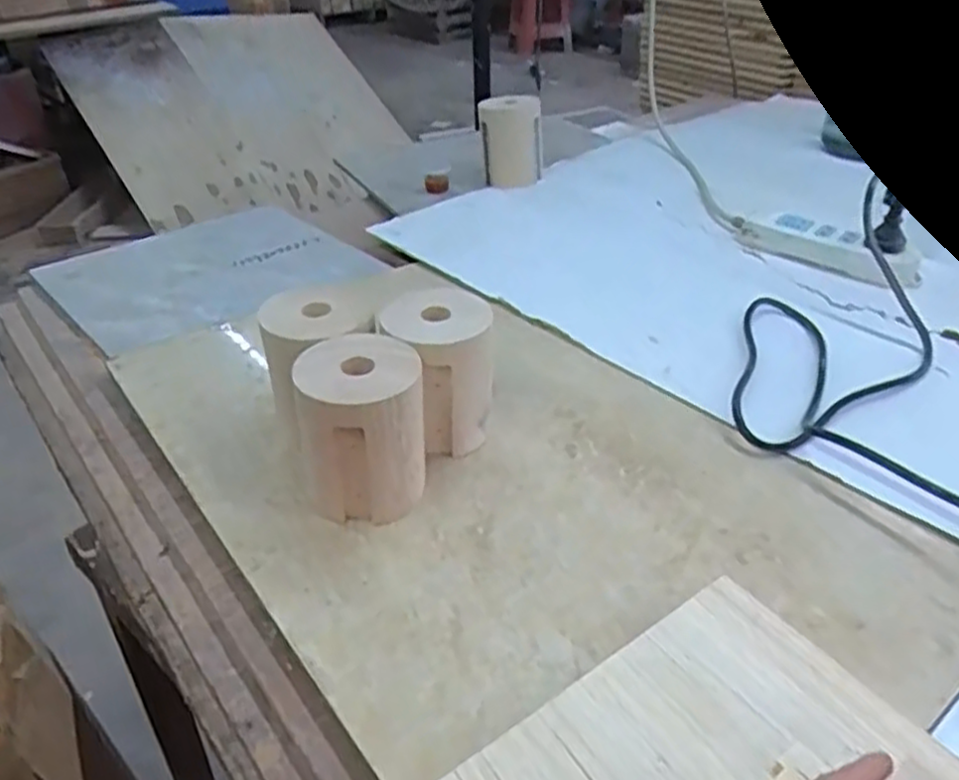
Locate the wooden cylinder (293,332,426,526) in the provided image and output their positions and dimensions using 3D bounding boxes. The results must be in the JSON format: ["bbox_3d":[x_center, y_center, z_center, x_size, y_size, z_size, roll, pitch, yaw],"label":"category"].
[{"bbox_3d":[-0.076,0.025,0.482,0.079,0.101,0.075,-2,37,-2],"label":"wooden cylinder"}]

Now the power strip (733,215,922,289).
[{"bbox_3d":[0.362,-0.150,0.765,0.183,0.028,0.061,27,45,31],"label":"power strip"}]

